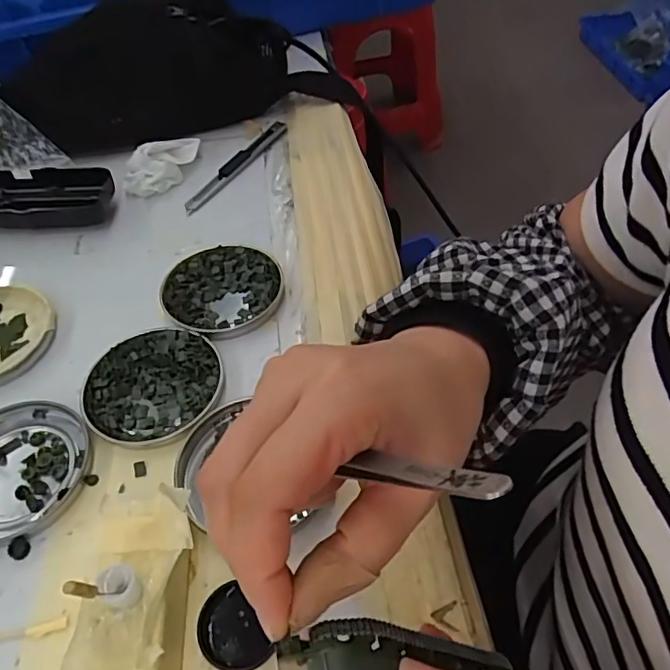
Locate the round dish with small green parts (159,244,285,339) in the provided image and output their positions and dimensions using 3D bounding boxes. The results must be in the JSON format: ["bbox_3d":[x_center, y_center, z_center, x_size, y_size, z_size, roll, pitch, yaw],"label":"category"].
[{"bbox_3d":[-0.074,-0.032,0.373,0.077,0.012,0.080,-2,51,3],"label":"round dish with small green parts"}]

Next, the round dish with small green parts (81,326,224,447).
[{"bbox_3d":[-0.105,0.028,0.326,0.077,0.010,0.073,-2,51,3],"label":"round dish with small green parts"}]

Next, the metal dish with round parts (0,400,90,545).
[{"bbox_3d":[-0.171,0.070,0.297,0.077,0.009,0.074,-2,51,3],"label":"metal dish with round parts"}]

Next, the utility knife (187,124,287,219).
[{"bbox_3d":[-0.081,-0.143,0.469,0.017,0.007,0.131,24,56,22],"label":"utility knife"}]

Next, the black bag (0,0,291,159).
[{"bbox_3d":[-0.169,-0.245,0.519,0.232,0.114,0.118,-24,53,-14],"label":"black bag"}]

